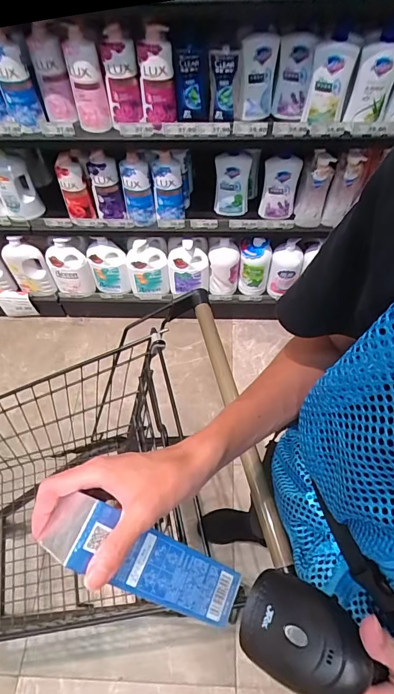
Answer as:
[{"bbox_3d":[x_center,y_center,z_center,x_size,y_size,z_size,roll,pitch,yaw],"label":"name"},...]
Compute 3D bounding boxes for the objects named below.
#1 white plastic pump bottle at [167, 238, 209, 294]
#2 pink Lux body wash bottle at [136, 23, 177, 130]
[{"bbox_3d":[-0.033,-0.303,1.526,0.149,0.219,0.061,-11,58,-5],"label":"white plastic pump bottle"},{"bbox_3d":[-0.100,-0.670,0.996,0.082,0.229,0.058,-2,58,0],"label":"pink Lux body wash bottle"}]

